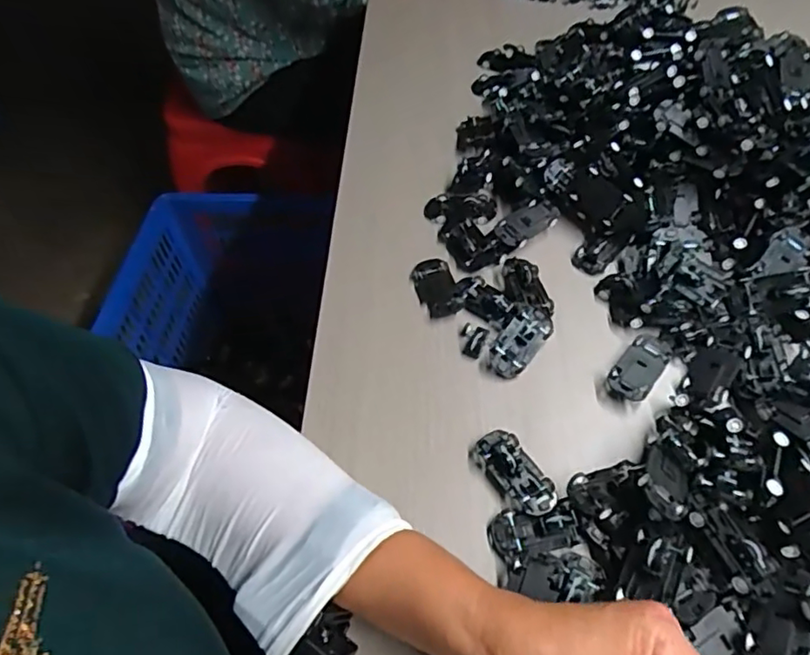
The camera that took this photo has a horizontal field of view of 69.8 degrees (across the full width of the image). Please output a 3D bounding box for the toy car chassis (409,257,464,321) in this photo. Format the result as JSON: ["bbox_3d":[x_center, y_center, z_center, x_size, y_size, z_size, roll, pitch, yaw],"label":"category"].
[{"bbox_3d":[0.027,-0.034,0.500,0.033,0.016,0.061,-15,55,-8],"label":"toy car chassis"}]

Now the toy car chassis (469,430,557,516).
[{"bbox_3d":[0.076,0.099,0.398,0.032,0.013,0.064,-31,59,-18],"label":"toy car chassis"}]

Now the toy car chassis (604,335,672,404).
[{"bbox_3d":[0.178,0.032,0.441,0.030,0.016,0.059,34,63,24],"label":"toy car chassis"}]

